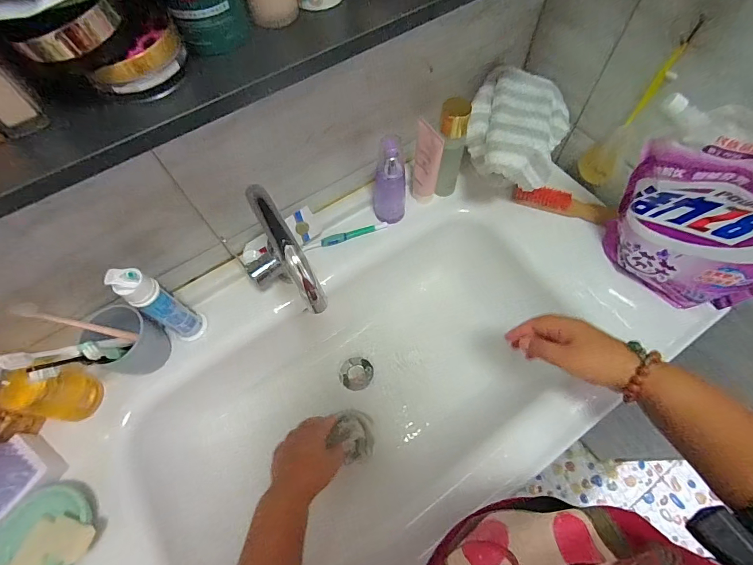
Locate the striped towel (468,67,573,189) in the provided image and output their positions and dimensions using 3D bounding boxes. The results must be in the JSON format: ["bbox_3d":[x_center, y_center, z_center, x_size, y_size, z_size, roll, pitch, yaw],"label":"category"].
[{"bbox_3d":[0.216,-0.233,0.581,0.147,0.080,0.190,12,64,8],"label":"striped towel"}]

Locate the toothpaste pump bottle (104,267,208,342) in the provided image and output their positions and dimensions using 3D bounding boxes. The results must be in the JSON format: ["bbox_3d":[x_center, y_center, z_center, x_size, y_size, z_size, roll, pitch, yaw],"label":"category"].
[{"bbox_3d":[-0.285,0.032,0.495,0.036,0.173,0.039,16,65,10],"label":"toothpaste pump bottle"}]

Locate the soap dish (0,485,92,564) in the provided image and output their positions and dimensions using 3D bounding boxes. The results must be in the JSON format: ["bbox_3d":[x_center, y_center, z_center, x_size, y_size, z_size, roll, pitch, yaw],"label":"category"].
[{"bbox_3d":[-0.394,0.314,0.431,0.106,0.039,0.132,28,68,16],"label":"soap dish"}]

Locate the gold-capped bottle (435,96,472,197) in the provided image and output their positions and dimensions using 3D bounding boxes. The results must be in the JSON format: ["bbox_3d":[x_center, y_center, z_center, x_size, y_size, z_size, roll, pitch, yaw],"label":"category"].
[{"bbox_3d":[0.115,-0.200,0.583,0.042,0.170,0.038,5,63,5],"label":"gold-capped bottle"}]

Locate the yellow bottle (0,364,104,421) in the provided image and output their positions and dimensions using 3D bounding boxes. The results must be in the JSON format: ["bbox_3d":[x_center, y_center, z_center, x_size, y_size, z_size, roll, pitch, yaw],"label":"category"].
[{"bbox_3d":[-0.413,0.125,0.449,0.055,0.175,0.051,-1,63,2],"label":"yellow bottle"}]

